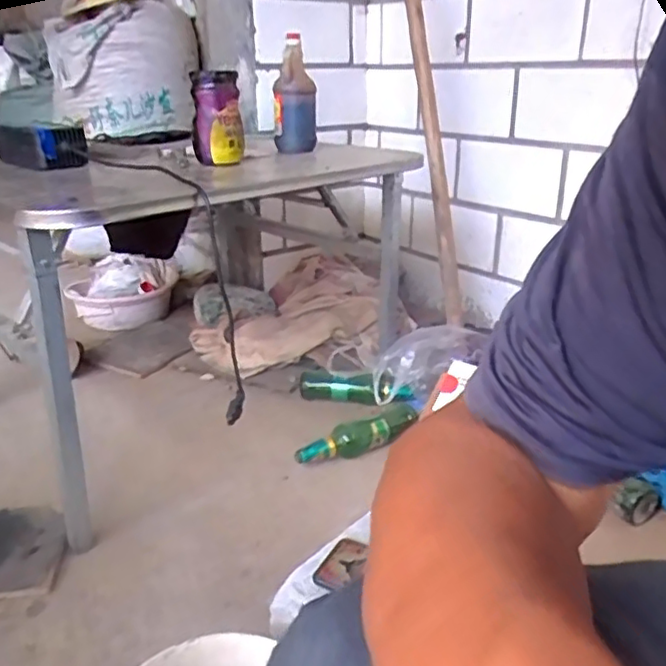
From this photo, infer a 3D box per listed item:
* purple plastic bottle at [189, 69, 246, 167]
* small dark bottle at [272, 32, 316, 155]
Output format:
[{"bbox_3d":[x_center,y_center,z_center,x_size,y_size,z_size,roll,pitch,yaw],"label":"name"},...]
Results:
[{"bbox_3d":[-0.199,-0.371,1.098,0.089,0.151,0.102,-3,23,-6],"label":"purple plastic bottle"},{"bbox_3d":[-0.072,-0.461,1.242,0.085,0.211,0.082,-1,23,-2],"label":"small dark bottle"}]

